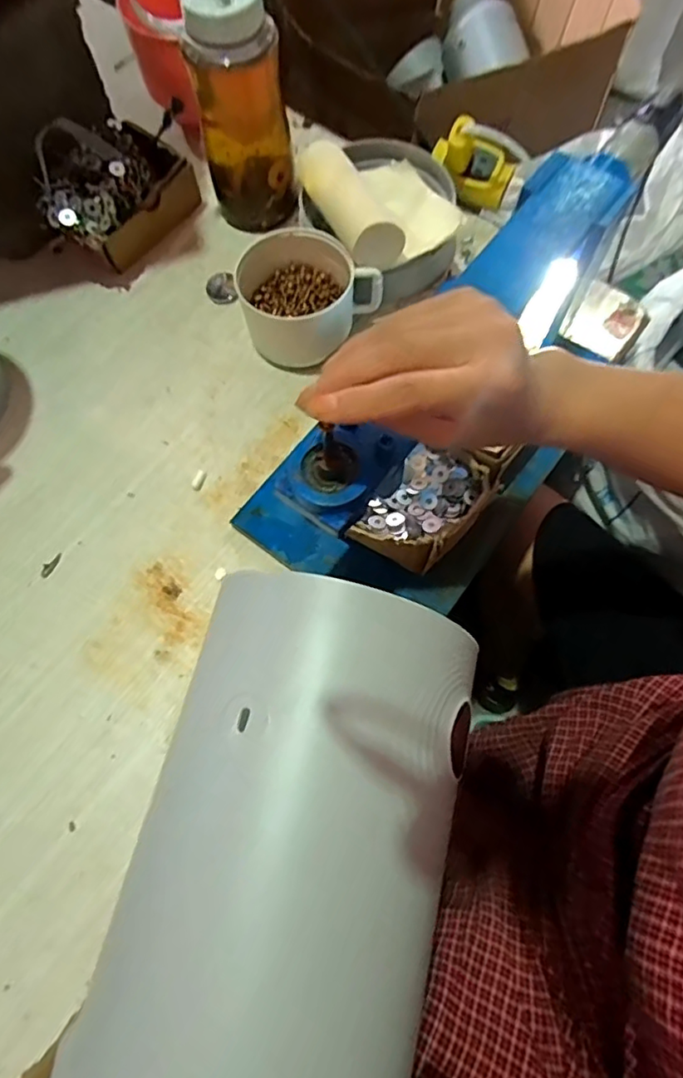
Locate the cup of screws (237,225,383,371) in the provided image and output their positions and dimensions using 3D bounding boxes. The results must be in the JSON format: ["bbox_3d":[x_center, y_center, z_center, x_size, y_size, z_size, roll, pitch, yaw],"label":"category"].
[{"bbox_3d":[-0.036,-0.244,0.569,0.124,0.073,0.113,-1,69,1],"label":"cup of screws"}]

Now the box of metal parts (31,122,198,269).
[{"bbox_3d":[-0.238,-0.367,0.603,0.093,0.098,0.164,36,74,14],"label":"box of metal parts"}]

